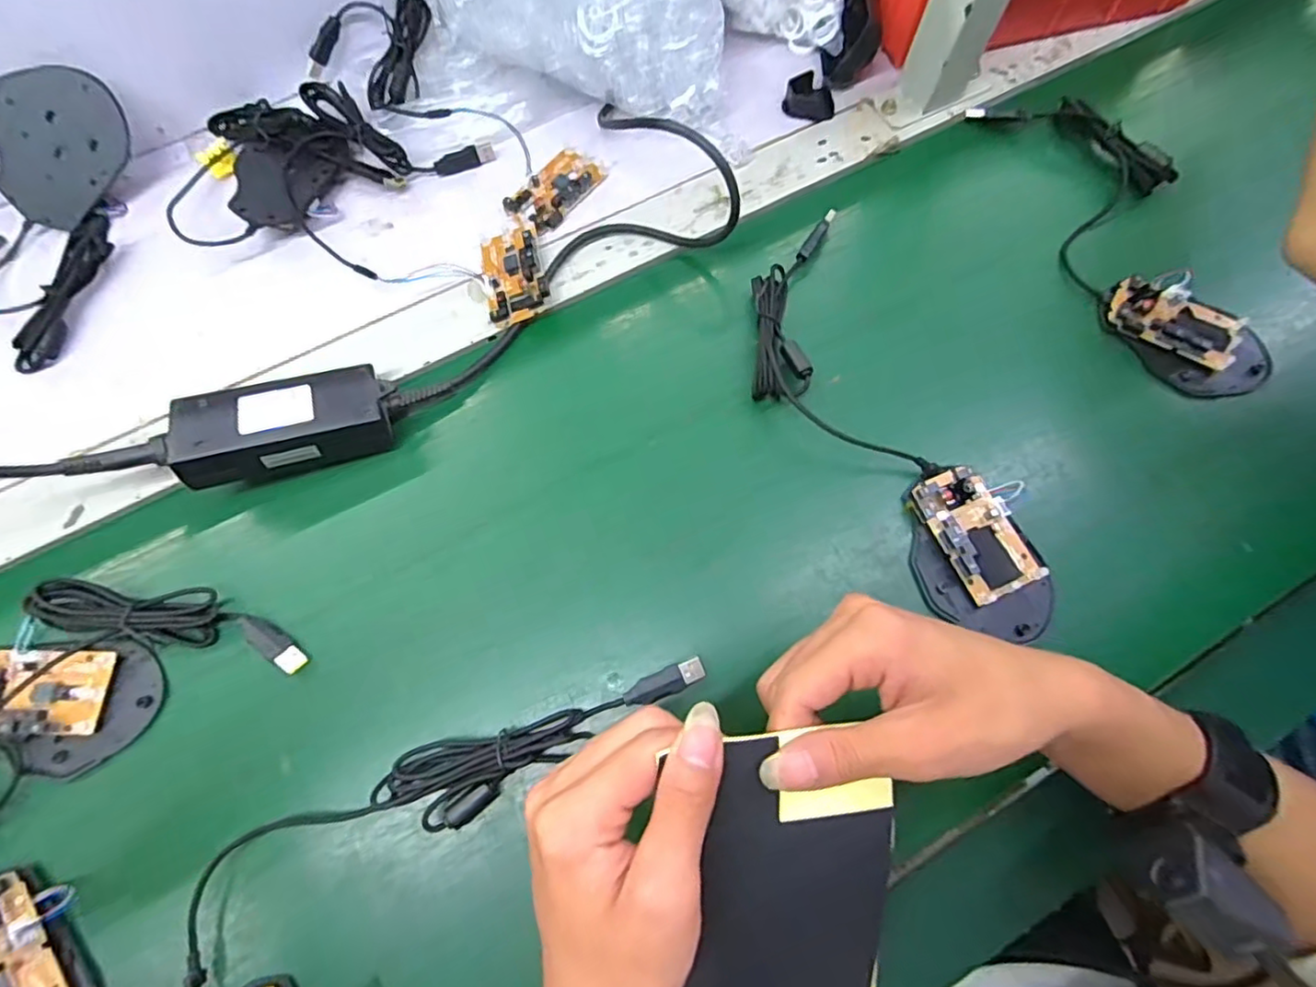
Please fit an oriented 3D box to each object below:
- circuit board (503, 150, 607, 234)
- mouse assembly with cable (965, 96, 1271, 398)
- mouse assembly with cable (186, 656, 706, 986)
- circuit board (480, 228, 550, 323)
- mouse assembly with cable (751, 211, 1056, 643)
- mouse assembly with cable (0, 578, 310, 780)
[{"bbox_3d":[-0.079,-0.231,0.462,0.043,0.009,0.080,37,75,12],"label":"circuit board"},{"bbox_3d":[0.333,-0.189,0.440,0.093,0.029,0.268,-15,72,-5],"label":"mouse assembly with cable"},{"bbox_3d":[-0.124,0.187,0.315,0.154,0.018,0.321,36,75,11],"label":"mouse assembly with cable"},{"bbox_3d":[-0.102,-0.157,0.429,0.042,0.020,0.074,-12,72,-4],"label":"circuit board"},{"bbox_3d":[0.143,-0.041,0.388,0.102,0.019,0.289,-29,74,-9],"label":"mouse assembly with cable"},{"bbox_3d":[-0.306,0.090,0.350,0.171,0.022,0.099,-25,73,-8],"label":"mouse assembly with cable"}]

